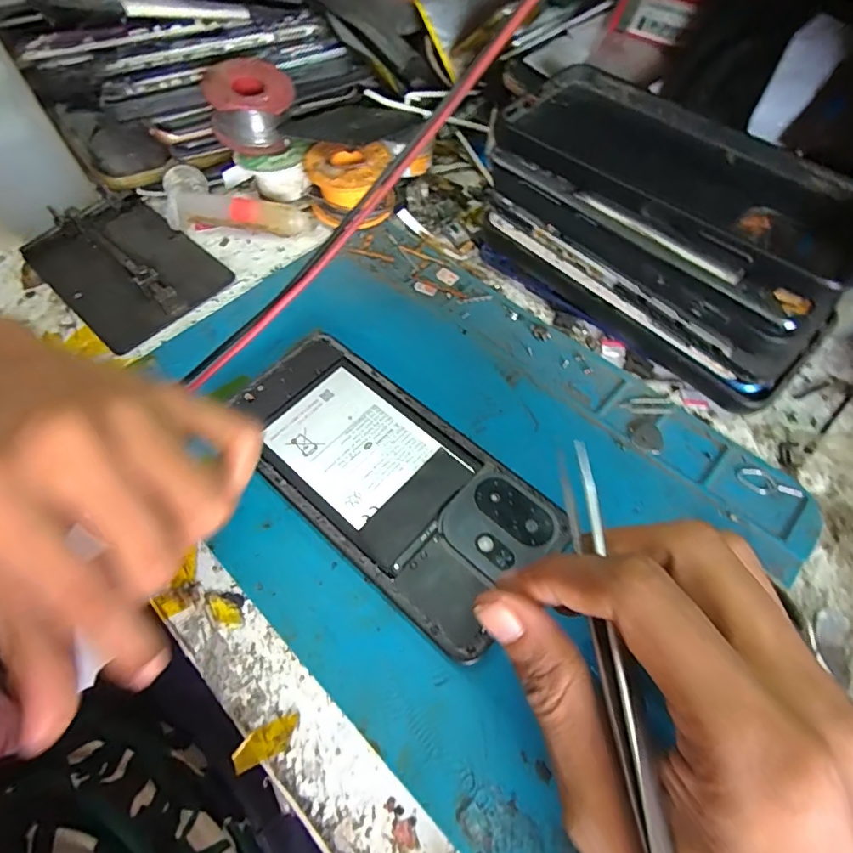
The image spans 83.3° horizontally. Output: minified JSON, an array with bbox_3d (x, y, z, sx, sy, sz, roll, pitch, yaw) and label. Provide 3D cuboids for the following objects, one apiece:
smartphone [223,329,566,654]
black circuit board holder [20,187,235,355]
[{"bbox_3d":[-0.020,0.018,0.213,0.156,0.004,0.074,38,67,20],"label":"smartphone"},{"bbox_3d":[-0.182,-0.100,0.289,0.119,0.013,0.078,38,67,20],"label":"black circuit board holder"}]

